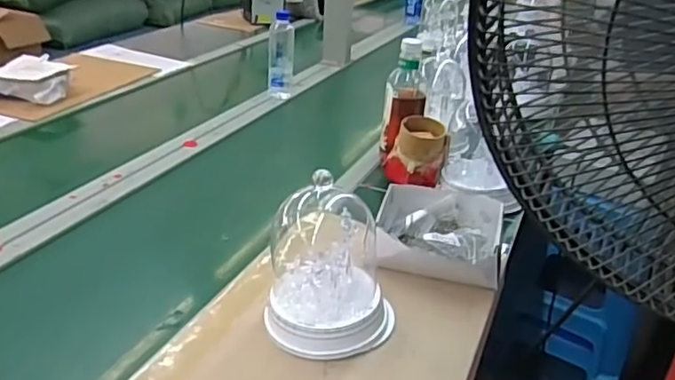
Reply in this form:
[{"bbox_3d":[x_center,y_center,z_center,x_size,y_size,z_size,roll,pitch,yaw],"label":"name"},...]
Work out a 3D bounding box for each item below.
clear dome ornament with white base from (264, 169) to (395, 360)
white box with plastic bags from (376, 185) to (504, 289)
[{"bbox_3d":[-0.007,0.087,0.752,0.156,0.189,0.146,3,27,-1],"label":"clear dome ornament with white base"},{"bbox_3d":[0.160,0.062,0.963,0.186,0.064,0.218,8,27,9],"label":"white box with plastic bags"}]

